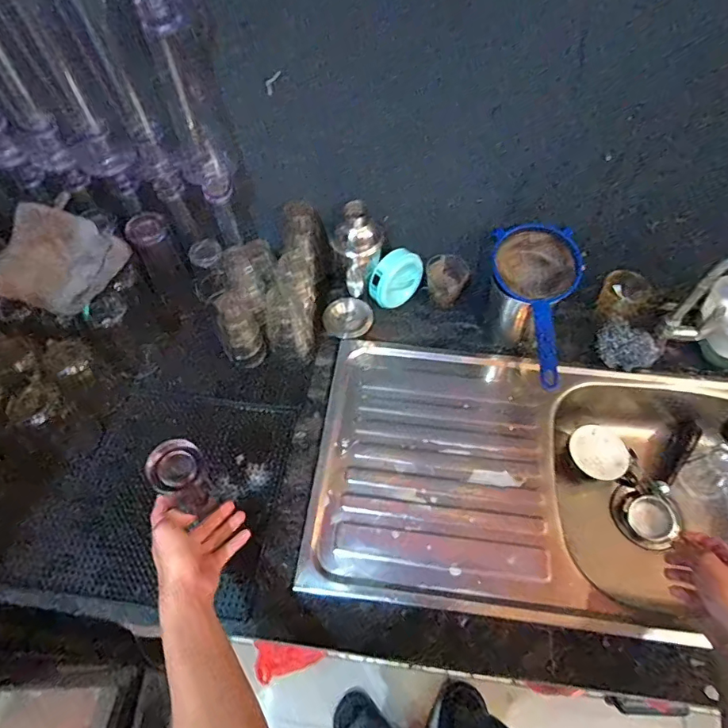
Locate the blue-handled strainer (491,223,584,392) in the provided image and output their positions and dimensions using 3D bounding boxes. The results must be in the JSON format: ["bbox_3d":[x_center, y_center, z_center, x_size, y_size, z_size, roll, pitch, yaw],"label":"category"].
[{"bbox_3d":[0.266,-0.086,0.733,0.130,0.068,0.262,1,70,0],"label":"blue-handled strainer"}]

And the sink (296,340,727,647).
[{"bbox_3d":[0.309,0.203,0.755,0.749,0.162,0.404,6,57,5],"label":"sink"}]

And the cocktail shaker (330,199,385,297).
[{"bbox_3d":[-0.012,-0.190,0.808,0.087,0.180,0.069,1,57,2],"label":"cocktail shaker"}]

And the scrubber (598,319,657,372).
[{"bbox_3d":[0.431,-0.028,0.790,0.094,0.035,0.074,33,61,20],"label":"scrubber"}]

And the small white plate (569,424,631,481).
[{"bbox_3d":[0.389,0.142,0.785,0.094,0.022,0.095,37,65,22],"label":"small white plate"}]

